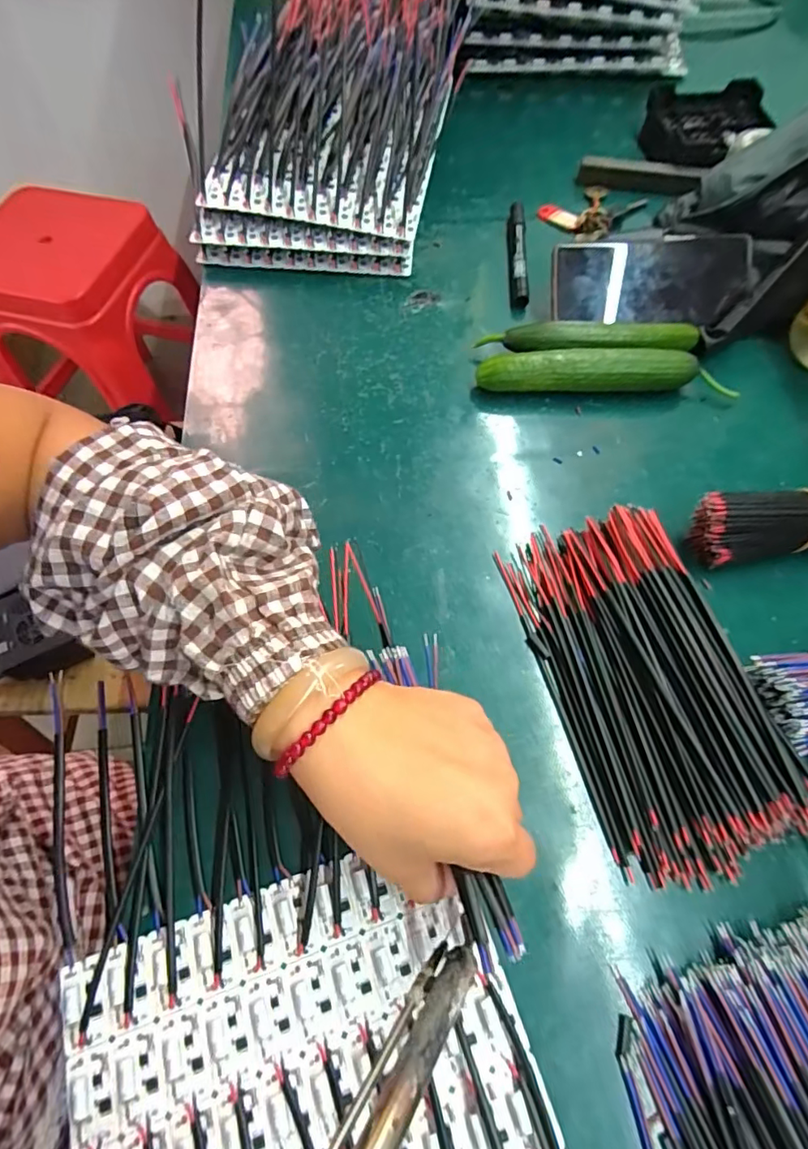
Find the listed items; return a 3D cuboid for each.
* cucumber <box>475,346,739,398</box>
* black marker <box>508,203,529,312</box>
[{"bbox_3d":[0.160,-0.160,0.426,0.199,0.032,0.027,-1,63,-1],"label":"cucumber"},{"bbox_3d":[0.107,-0.307,0.505,0.016,0.013,0.135,3,63,0],"label":"black marker"}]

